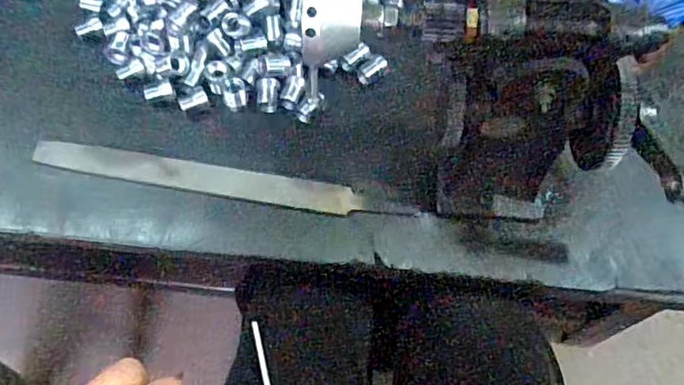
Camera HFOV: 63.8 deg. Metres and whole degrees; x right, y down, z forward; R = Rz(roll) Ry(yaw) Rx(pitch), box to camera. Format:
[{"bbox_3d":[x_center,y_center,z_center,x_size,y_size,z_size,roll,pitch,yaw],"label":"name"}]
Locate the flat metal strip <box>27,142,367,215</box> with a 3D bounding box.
[{"bbox_3d":[-0.112,-0.012,0.426,0.252,0.007,0.023,9,74,2],"label":"flat metal strip"}]

